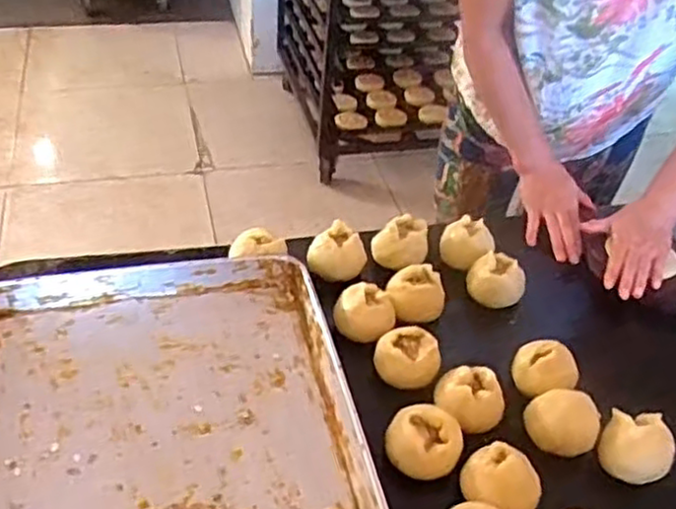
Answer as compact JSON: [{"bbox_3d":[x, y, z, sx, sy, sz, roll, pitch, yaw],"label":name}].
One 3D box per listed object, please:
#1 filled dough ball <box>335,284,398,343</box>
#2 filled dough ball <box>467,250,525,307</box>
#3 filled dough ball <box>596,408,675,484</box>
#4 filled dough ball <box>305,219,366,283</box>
[{"bbox_3d":[0.033,0.073,0.893,0.078,0.046,0.069,9,45,1],"label":"filled dough ball"},{"bbox_3d":[0.213,0.044,0.972,0.078,0.074,0.060,28,49,20],"label":"filled dough ball"},{"bbox_3d":[0.322,0.206,0.771,0.066,0.059,0.064,4,45,-4],"label":"filled dough ball"},{"bbox_3d":[0.000,-0.002,0.965,0.069,0.052,0.063,4,45,-4],"label":"filled dough ball"}]

